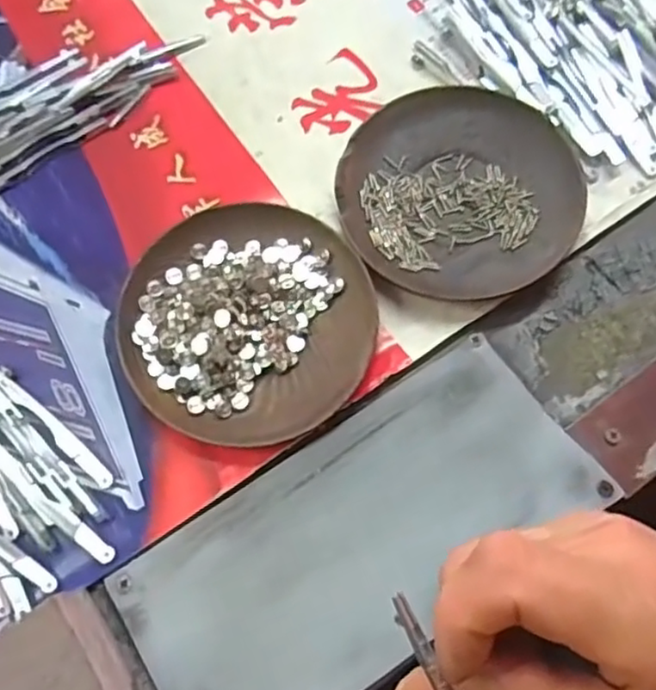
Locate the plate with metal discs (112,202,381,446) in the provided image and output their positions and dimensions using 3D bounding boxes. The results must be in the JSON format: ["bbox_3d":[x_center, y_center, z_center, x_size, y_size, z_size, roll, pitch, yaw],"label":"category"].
[{"bbox_3d":[-0.037,-0.012,0.310,0.112,0.017,0.116,0,71,1],"label":"plate with metal discs"}]

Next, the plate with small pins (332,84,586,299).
[{"bbox_3d":[0.063,-0.077,0.331,0.114,0.016,0.112,0,71,1],"label":"plate with small pins"}]

